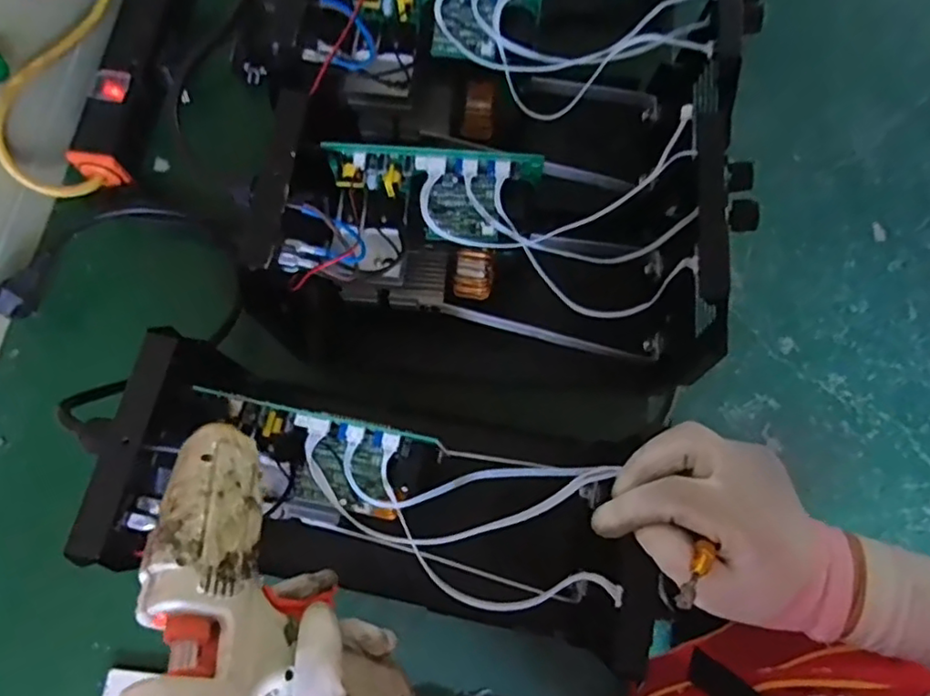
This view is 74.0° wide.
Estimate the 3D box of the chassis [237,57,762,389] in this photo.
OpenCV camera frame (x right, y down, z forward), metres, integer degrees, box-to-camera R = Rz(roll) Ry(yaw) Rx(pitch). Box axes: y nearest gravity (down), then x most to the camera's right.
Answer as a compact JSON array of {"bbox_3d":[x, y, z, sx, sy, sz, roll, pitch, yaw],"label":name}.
[{"bbox_3d":[0.010,-0.075,0.489,0.337,0.218,0.165,3,74,2],"label":"chassis"}]

